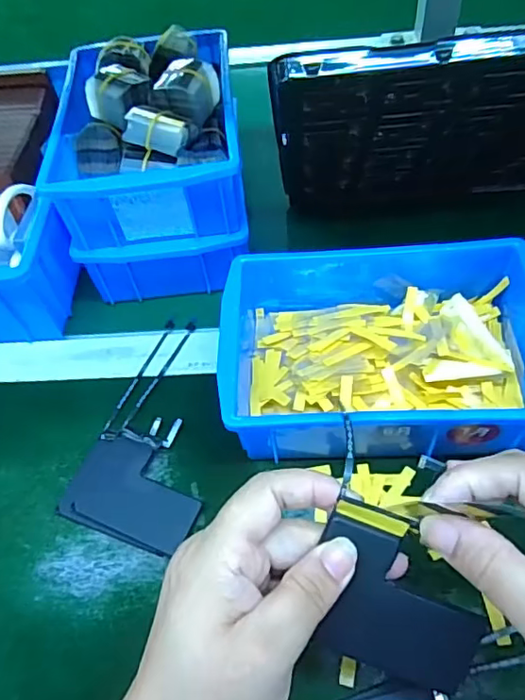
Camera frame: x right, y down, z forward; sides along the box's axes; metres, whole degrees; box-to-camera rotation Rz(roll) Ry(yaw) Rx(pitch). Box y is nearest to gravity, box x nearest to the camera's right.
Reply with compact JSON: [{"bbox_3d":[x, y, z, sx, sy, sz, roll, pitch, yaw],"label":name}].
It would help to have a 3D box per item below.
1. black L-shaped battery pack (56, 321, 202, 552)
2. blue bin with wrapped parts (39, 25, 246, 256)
[{"bbox_3d":[-0.063,0.052,0.382,0.084,0.012,0.161,14,57,16],"label":"black L-shaped battery pack"},{"bbox_3d":[-0.086,-0.166,0.423,0.132,0.076,0.184,-7,54,1],"label":"blue bin with wrapped parts"}]

